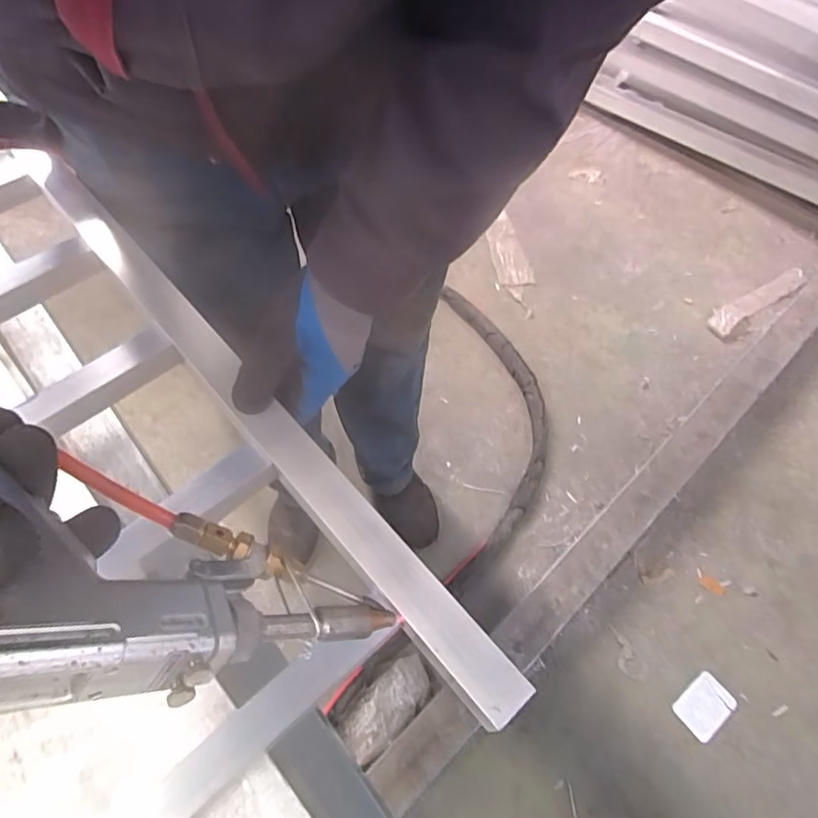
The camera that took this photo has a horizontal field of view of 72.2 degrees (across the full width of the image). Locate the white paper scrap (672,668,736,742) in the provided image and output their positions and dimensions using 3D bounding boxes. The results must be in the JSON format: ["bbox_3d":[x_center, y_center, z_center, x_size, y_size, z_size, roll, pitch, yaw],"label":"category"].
[{"bbox_3d":[0.528,0.529,0.999,0.099,0.012,0.082,-40,77,-15],"label":"white paper scrap"}]

